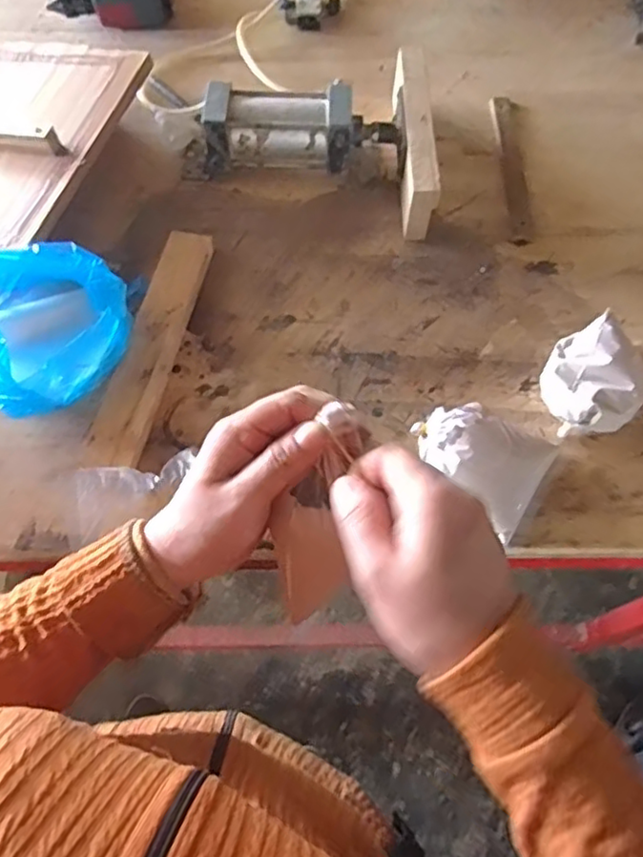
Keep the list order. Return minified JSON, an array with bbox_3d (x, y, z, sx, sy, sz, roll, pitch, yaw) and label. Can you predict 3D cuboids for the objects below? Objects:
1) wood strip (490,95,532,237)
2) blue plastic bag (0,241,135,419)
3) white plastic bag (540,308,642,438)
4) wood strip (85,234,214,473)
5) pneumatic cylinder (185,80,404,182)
[{"bbox_3d":[0.244,-0.342,0.824,0.027,0.009,0.246,1,63,0],"label":"wood strip"},{"bbox_3d":[-0.291,-0.095,0.645,0.140,0.091,0.181,37,69,16],"label":"blue plastic bag"},{"bbox_3d":[0.275,-0.049,0.646,0.100,0.060,0.098,-30,67,-14],"label":"white plastic bag"},{"bbox_3d":[-0.178,-0.093,0.682,0.055,0.027,0.296,9,64,4],"label":"wood strip"},{"bbox_3d":[-0.041,-0.367,0.786,0.270,0.085,0.087,2,63,1],"label":"pneumatic cylinder"}]

